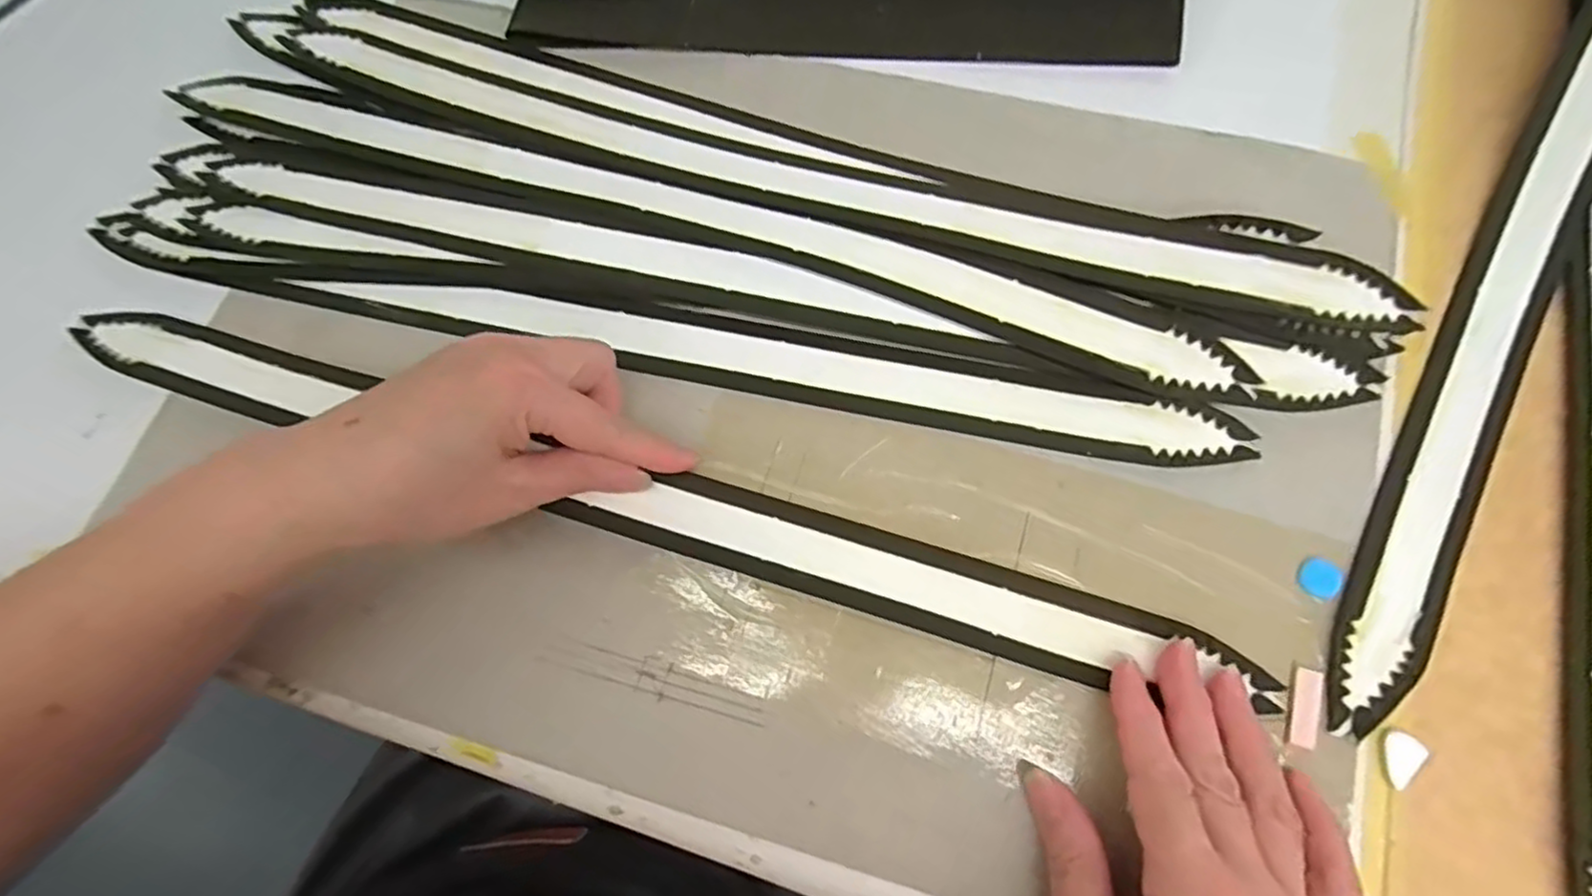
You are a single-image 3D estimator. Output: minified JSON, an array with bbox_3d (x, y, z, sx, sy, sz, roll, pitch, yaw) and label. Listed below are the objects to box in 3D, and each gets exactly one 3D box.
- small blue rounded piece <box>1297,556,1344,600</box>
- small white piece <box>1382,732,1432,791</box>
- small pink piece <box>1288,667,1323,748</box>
[{"bbox_3d":[0.216,0.053,0.292,0.015,0.004,0.017,34,78,18],"label":"small blue rounded piece"},{"bbox_3d":[0.230,0.118,0.269,0.014,0.004,0.020,40,81,10],"label":"small white piece"},{"bbox_3d":[0.200,0.102,0.277,0.010,0.004,0.030,15,77,5],"label":"small pink piece"}]

